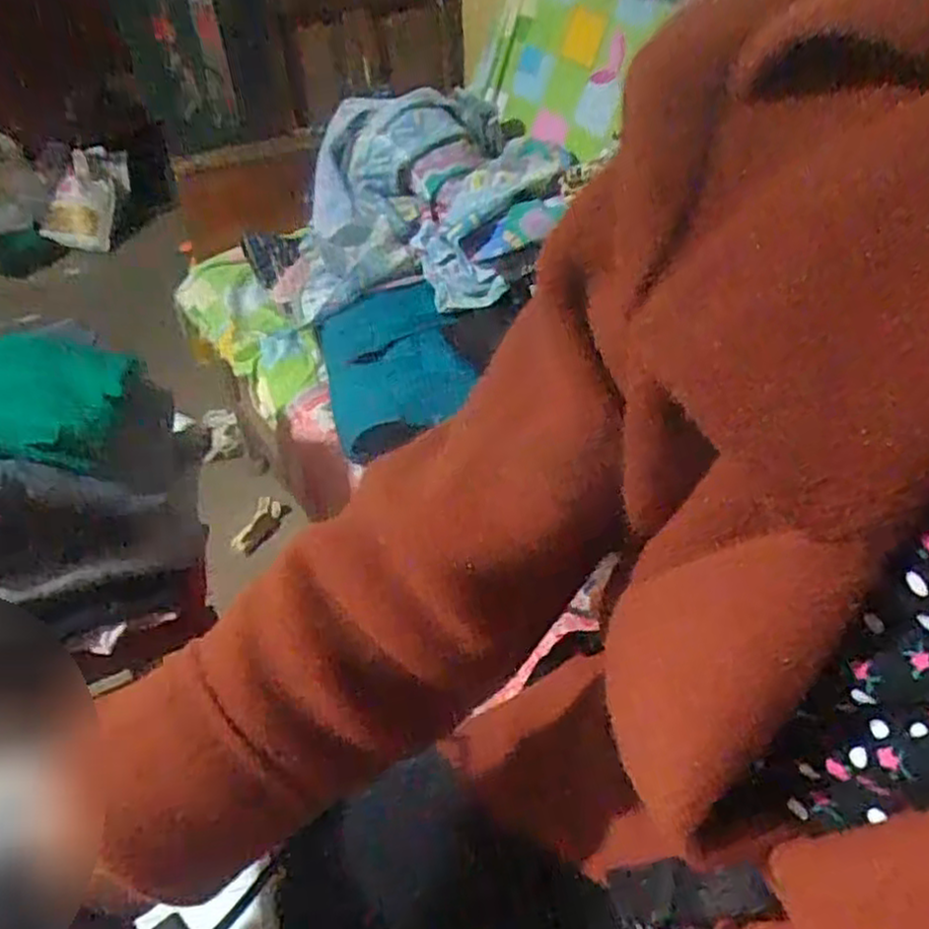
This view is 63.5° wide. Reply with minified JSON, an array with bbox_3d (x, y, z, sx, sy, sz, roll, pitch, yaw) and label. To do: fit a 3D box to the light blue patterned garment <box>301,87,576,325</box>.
[{"bbox_3d":[-0.047,-0.370,1.053,0.367,0.182,0.424,-1,39,4],"label":"light blue patterned garment"}]

